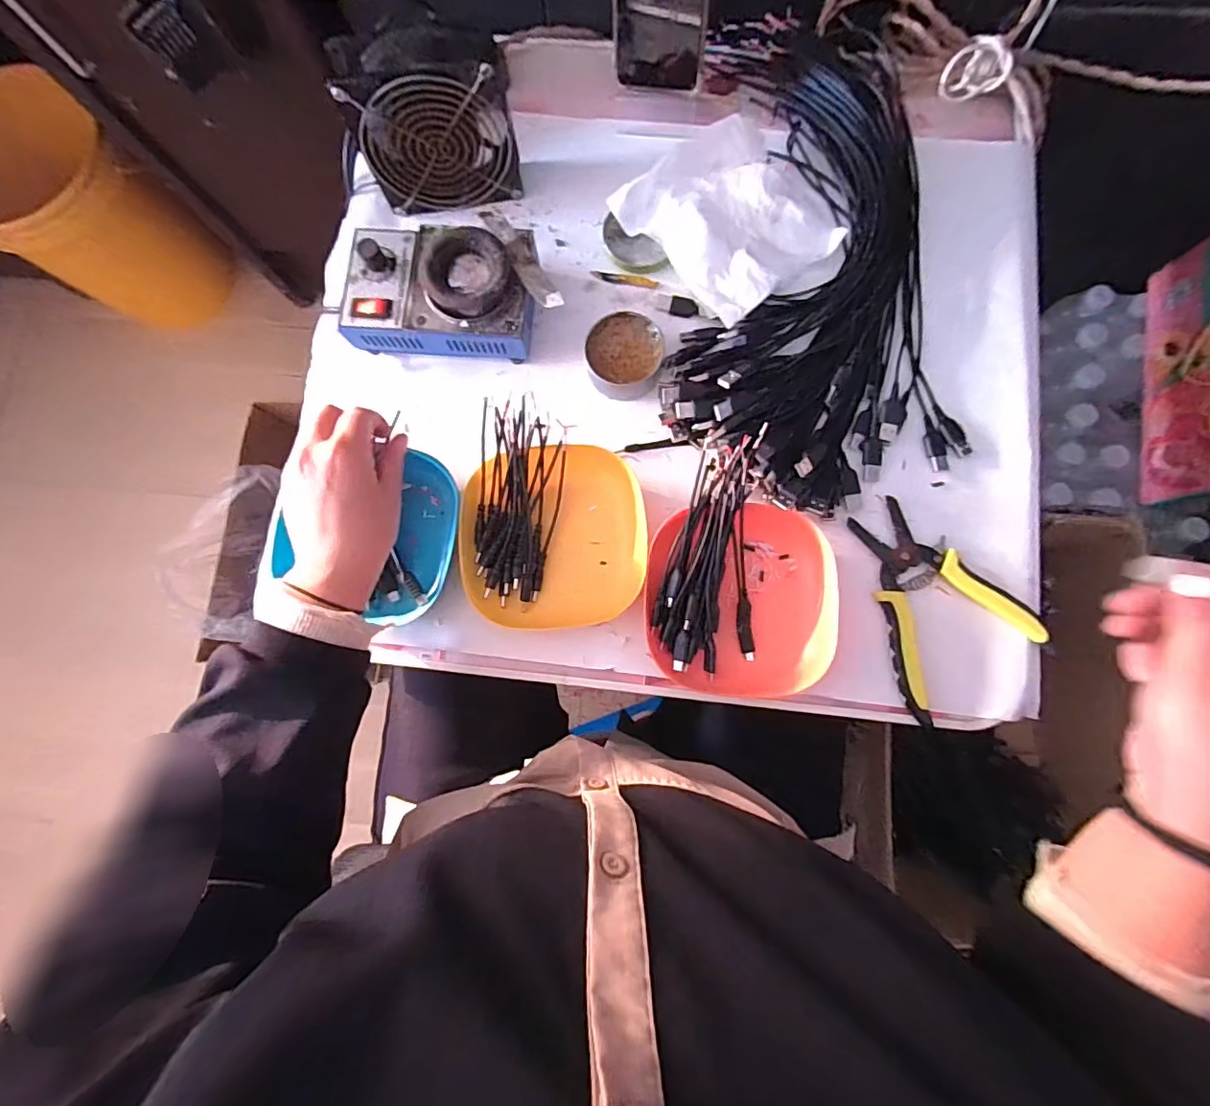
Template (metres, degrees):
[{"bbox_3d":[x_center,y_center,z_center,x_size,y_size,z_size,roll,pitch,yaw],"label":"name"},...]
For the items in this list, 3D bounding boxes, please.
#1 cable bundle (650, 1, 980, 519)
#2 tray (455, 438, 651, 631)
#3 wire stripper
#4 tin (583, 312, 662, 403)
[{"bbox_3d":[0.157,-0.253,0.439,0.226,0.030,0.438,-4,83,2],"label":"cable bundle"},{"bbox_3d":[-0.038,-0.011,0.424,0.137,0.032,0.135,-8,82,2],"label":"tray"},{"bbox_3d":[0.240,0.033,0.409,0.116,0.014,0.146,-35,83,-2],"label":"wire stripper"},{"bbox_3d":[0.016,-0.162,0.440,0.061,0.024,0.063,7,83,4],"label":"tin"}]

